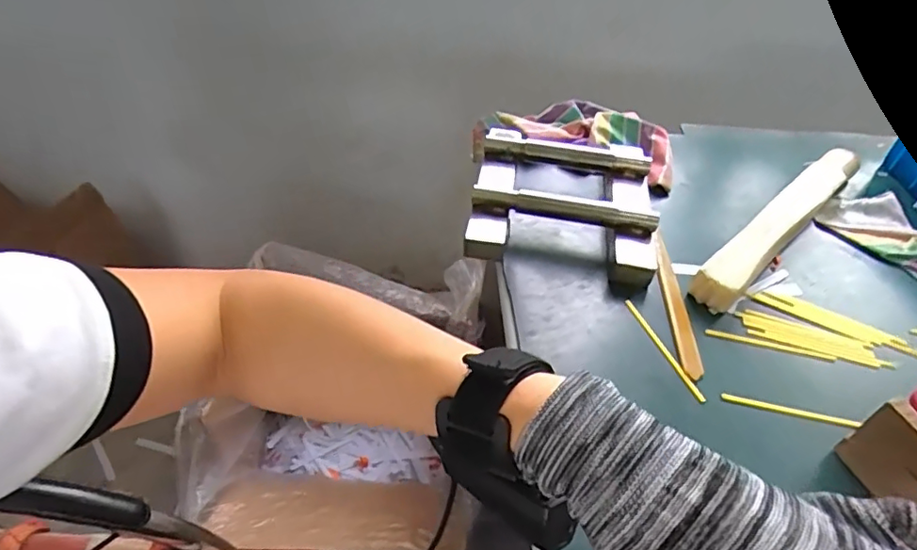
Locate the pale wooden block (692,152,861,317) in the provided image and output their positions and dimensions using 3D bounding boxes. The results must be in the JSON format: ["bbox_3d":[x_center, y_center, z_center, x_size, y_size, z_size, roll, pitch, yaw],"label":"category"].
[{"bbox_3d":[0.346,-0.061,0.591,0.334,0.033,0.037,-33,57,-33],"label":"pale wooden block"}]

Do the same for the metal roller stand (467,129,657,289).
[{"bbox_3d":[0.109,-0.085,0.583,0.183,0.046,0.204,11,45,4],"label":"metal roller stand"}]

